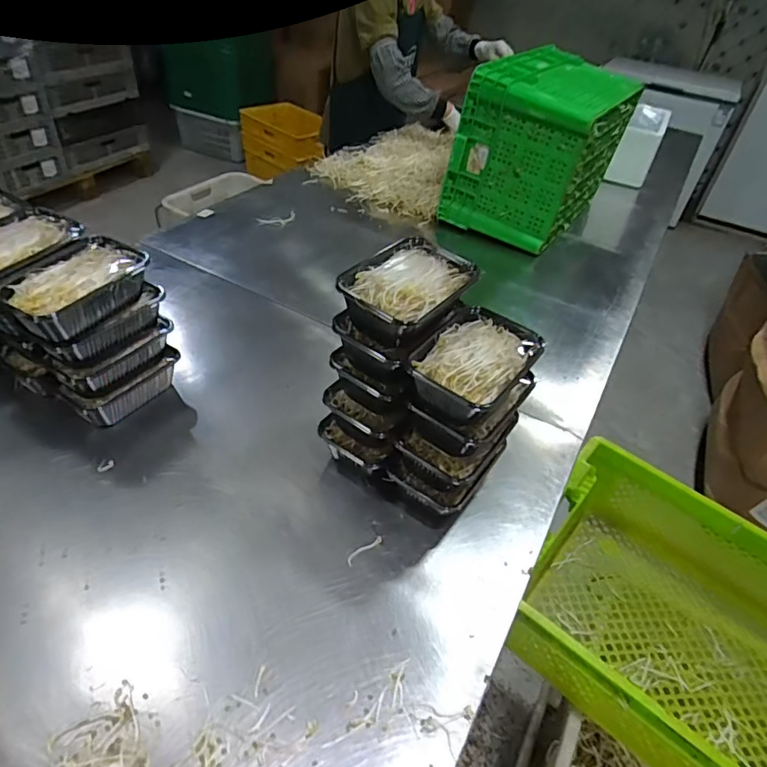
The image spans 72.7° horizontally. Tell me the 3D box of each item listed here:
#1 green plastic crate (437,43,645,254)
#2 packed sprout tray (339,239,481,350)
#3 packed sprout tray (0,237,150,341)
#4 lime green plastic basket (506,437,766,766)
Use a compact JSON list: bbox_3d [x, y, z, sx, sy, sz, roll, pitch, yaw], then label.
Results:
[{"bbox_3d":[0.440,-0.651,1.459,0.338,0.392,0.442,30,48,23],"label":"green plastic crate"},{"bbox_3d":[0.032,-0.117,0.682,0.124,0.067,0.180,31,49,24],"label":"packed sprout tray"},{"bbox_3d":[-0.426,-0.135,0.725,0.120,0.057,0.181,24,46,18],"label":"packed sprout tray"},{"bbox_3d":[0.518,0.417,0.818,0.607,0.179,0.415,32,49,25],"label":"lime green plastic basket"}]

